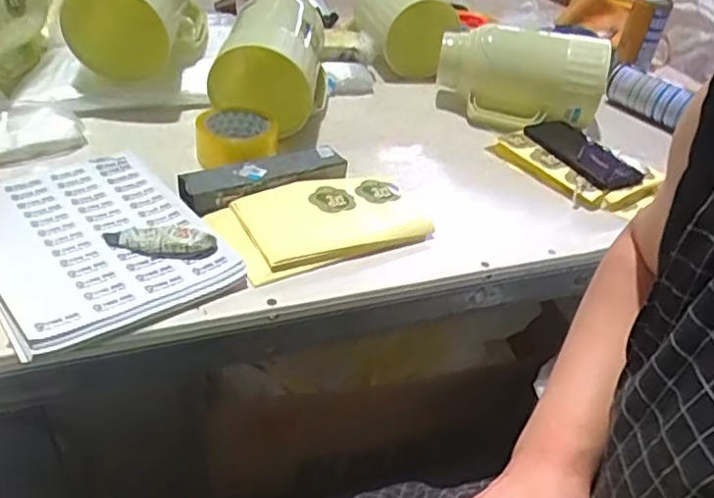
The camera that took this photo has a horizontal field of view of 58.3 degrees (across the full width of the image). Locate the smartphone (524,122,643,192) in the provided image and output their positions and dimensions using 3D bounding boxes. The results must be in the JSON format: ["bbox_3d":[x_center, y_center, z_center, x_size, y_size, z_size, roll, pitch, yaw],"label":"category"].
[{"bbox_3d":[0.319,-0.139,0.916,0.089,0.014,0.177,-14,41,-26],"label":"smartphone"}]

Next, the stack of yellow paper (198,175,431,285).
[{"bbox_3d":[-0.043,-0.033,0.739,0.237,0.024,0.137,-14,42,-27],"label":"stack of yellow paper"}]

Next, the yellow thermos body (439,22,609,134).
[{"bbox_3d":[0.254,-0.274,1.007,0.247,0.129,0.120,9,36,1],"label":"yellow thermos body"}]

